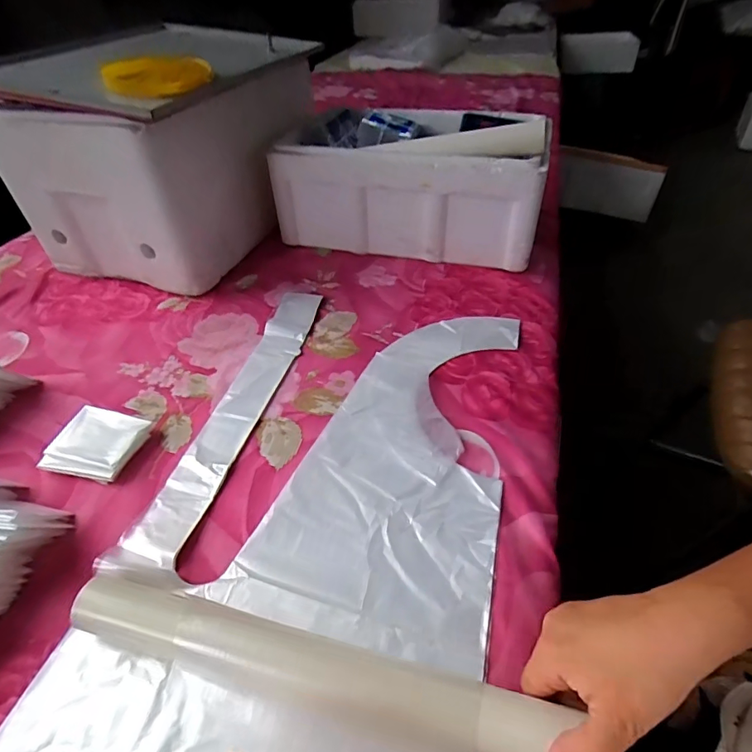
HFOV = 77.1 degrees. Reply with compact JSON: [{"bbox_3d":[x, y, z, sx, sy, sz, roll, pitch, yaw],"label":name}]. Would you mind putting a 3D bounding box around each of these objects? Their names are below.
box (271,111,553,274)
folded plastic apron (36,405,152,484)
[{"bbox_3d":[0.059,-0.311,0.731,0.379,0.192,0.229,11,45,13],"label":"box"},{"bbox_3d":[-0.281,0.066,0.474,0.081,0.026,0.071,10,45,12],"label":"folded plastic apron"}]

